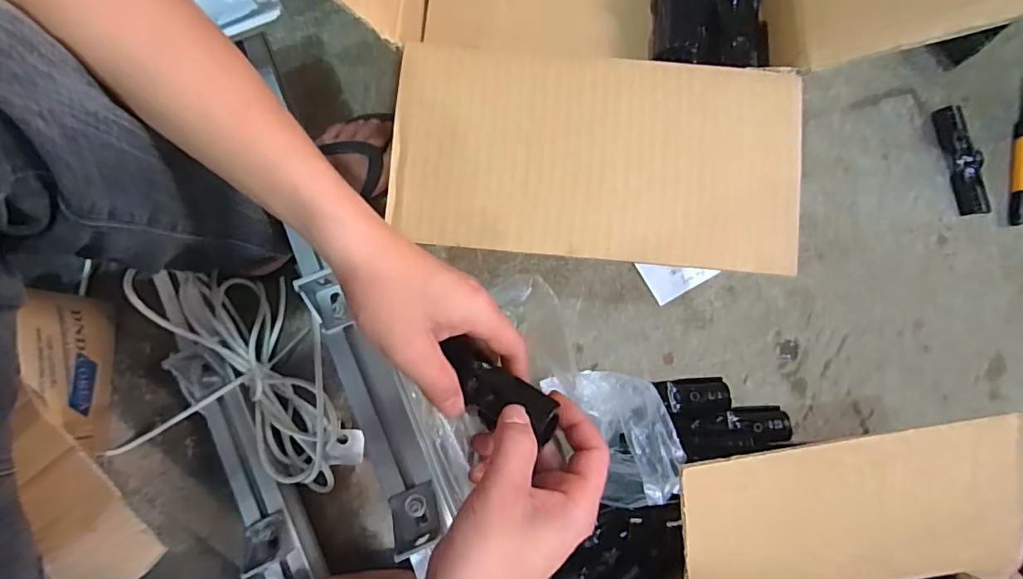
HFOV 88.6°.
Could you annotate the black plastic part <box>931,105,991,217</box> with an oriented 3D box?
[{"bbox_3d":[0.530,-0.151,0.613,0.036,0.014,0.132,-5,78,1],"label":"black plastic part"}]

